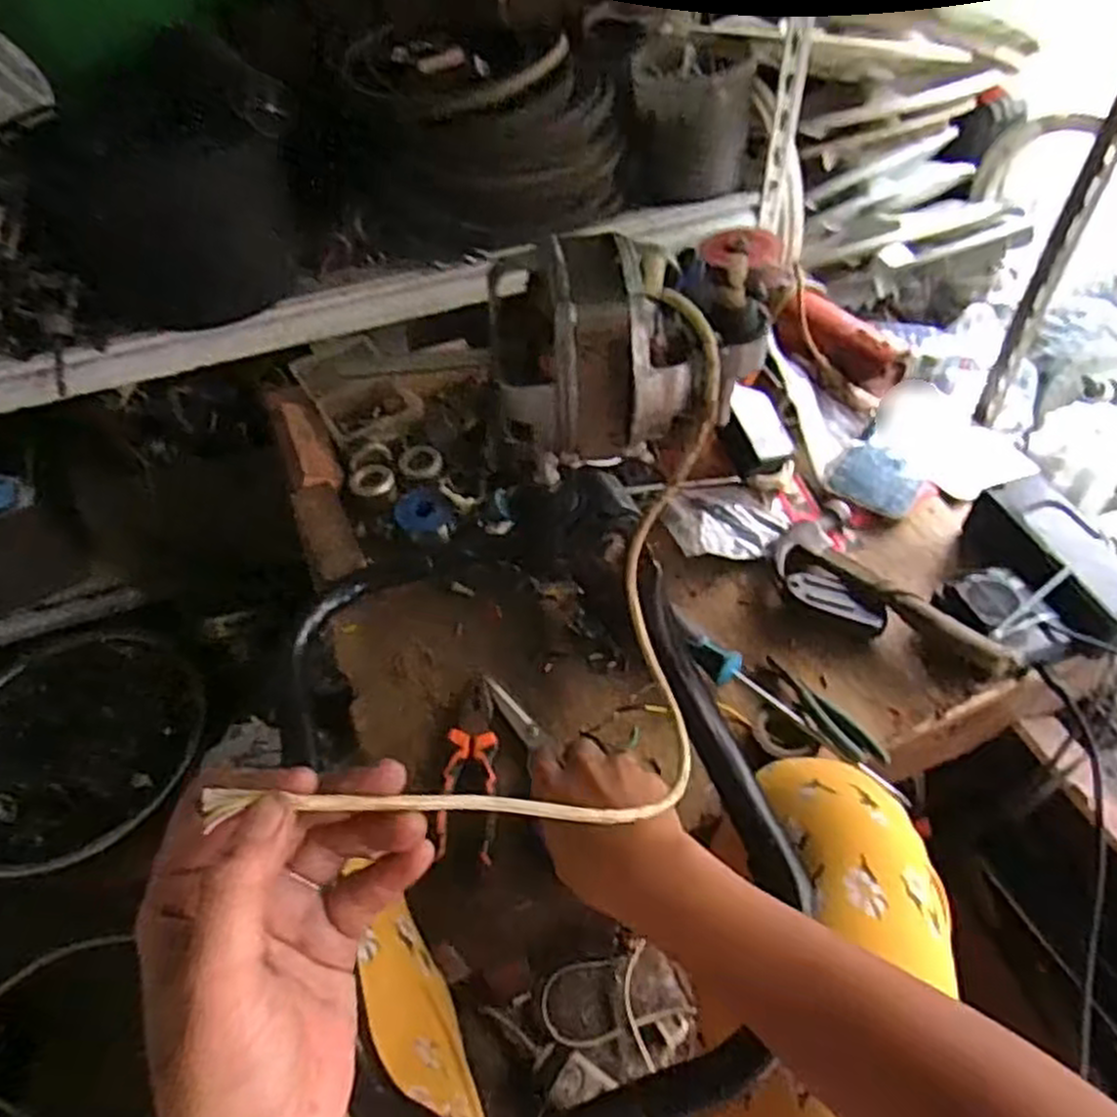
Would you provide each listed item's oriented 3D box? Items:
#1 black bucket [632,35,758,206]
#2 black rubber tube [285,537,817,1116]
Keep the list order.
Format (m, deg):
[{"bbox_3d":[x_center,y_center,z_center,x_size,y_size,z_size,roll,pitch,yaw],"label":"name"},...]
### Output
[{"bbox_3d":[0.155,-0.511,0.923,0.134,0.146,0.130,6,51,8],"label":"black bucket"},{"bbox_3d":[-0.027,0.135,0.536,0.304,0.095,0.458,-13,51,-8],"label":"black rubber tube"}]

